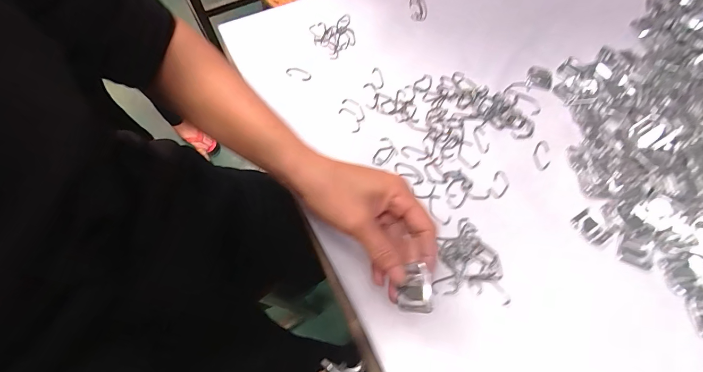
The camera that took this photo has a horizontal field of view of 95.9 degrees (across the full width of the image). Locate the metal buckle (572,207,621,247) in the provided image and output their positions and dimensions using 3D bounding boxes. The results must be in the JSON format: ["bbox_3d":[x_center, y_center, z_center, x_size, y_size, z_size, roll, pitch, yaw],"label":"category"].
[{"bbox_3d":[0.253,0.042,0.330,0.033,0.004,0.036,-34,68,-14],"label":"metal buckle"}]

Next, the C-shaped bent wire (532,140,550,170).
[{"bbox_3d":[0.223,-0.035,0.372,0.017,0.005,0.040,8,65,5],"label":"C-shaped bent wire"}]

